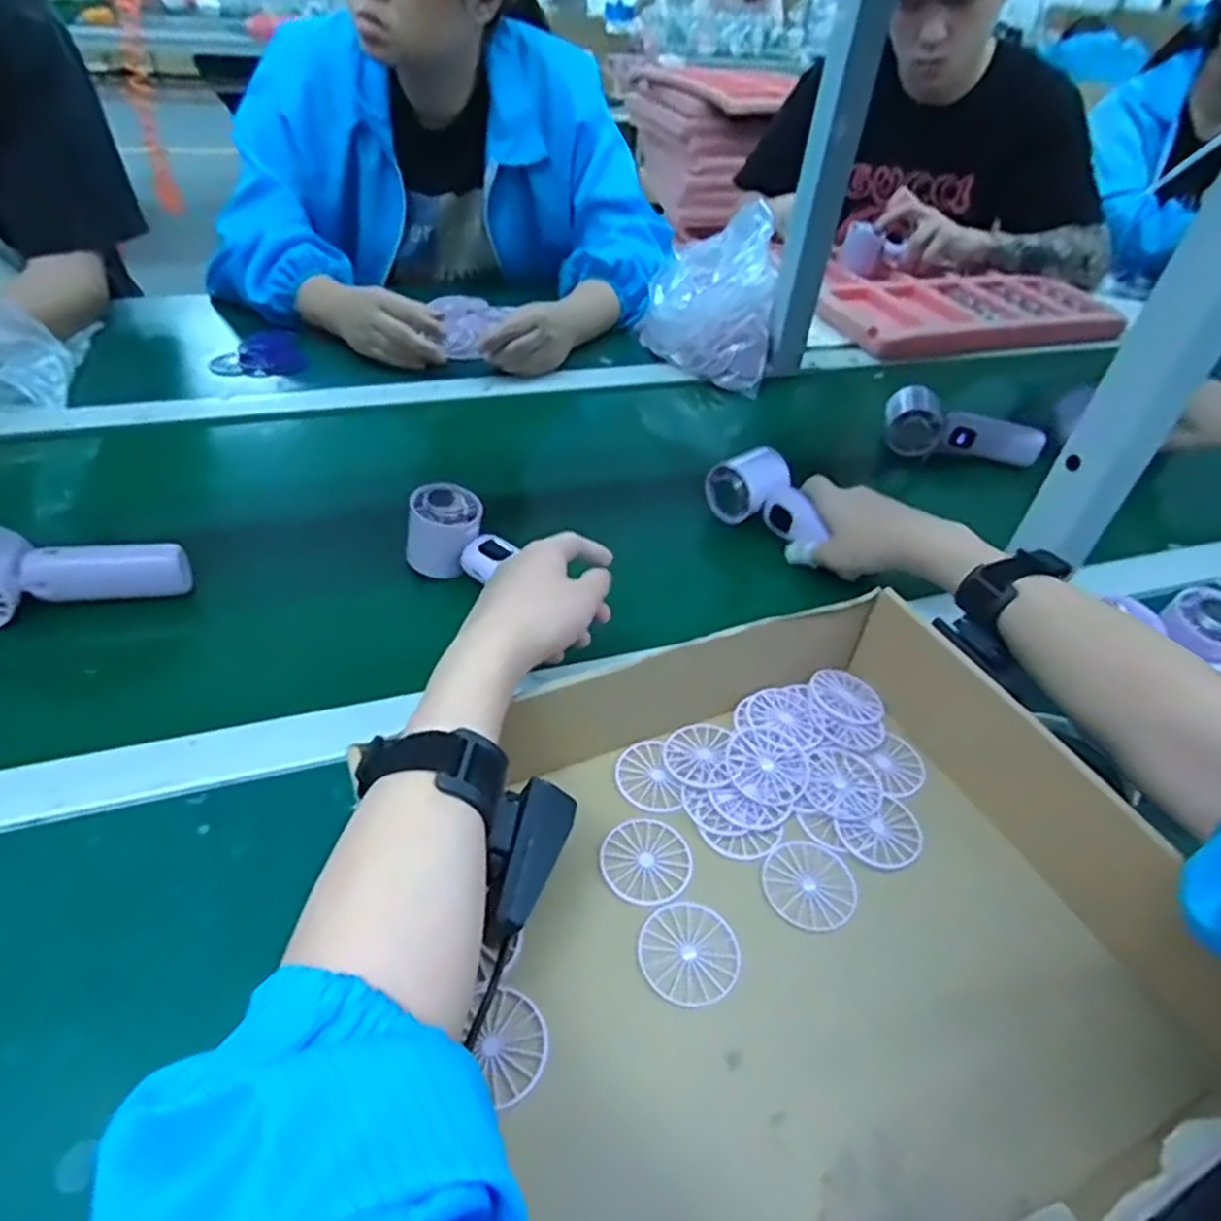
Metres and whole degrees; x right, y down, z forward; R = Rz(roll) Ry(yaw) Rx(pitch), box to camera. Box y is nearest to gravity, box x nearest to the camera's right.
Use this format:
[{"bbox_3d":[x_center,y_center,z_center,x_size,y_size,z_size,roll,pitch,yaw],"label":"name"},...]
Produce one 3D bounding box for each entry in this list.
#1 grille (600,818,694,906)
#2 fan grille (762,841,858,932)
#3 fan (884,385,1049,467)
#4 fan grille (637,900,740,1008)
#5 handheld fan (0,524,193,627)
[{"bbox_3d":[0.021,0.138,0.408,0.050,0.004,0.049,3,44,-3],"label":"grille"},{"bbox_3d":[0.111,0.150,0.404,0.050,0.004,0.049,3,44,-3],"label":"fan grille"},{"bbox_3d":[0.378,-0.190,0.792,0.156,0.065,0.050,17,45,11],"label":"fan"},{"bbox_3d":[0.040,0.173,0.373,0.049,0.004,0.050,3,44,-3],"label":"fan grille"},{"bbox_3d":[-0.390,-0.030,0.521,0.157,0.048,0.048,-9,46,-15],"label":"handheld fan"}]

